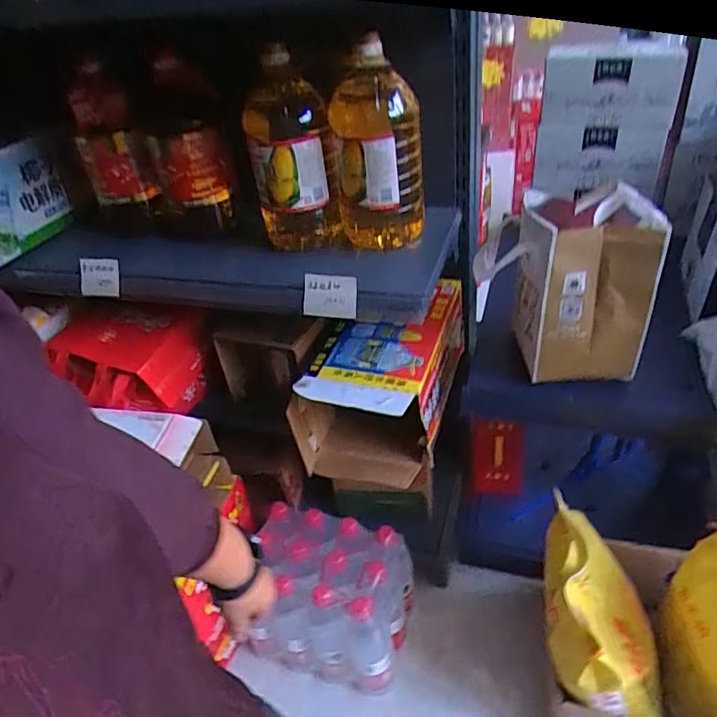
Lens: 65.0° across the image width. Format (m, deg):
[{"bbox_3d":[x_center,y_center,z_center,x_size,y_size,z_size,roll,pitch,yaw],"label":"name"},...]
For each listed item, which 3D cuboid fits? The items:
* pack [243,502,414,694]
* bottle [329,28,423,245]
[{"bbox_3d":[-0.060,0.529,1.260,0.325,0.277,0.241,7,40,18],"label":"pack"},{"bbox_3d":[0.039,-0.348,1.011,0.155,0.322,0.160,-12,38,-5],"label":"bottle"}]

